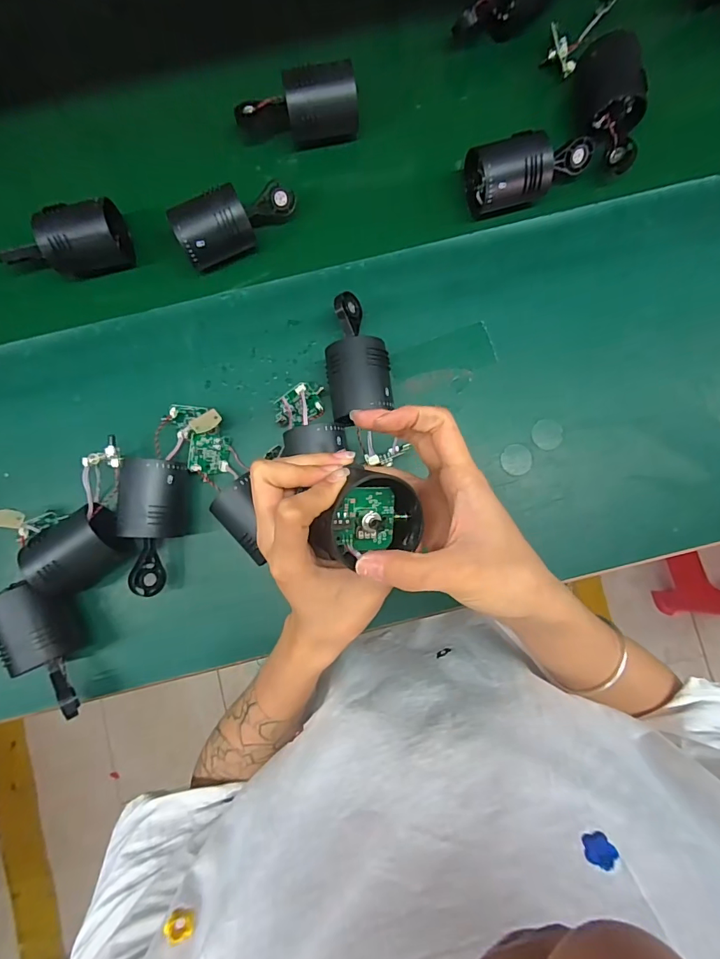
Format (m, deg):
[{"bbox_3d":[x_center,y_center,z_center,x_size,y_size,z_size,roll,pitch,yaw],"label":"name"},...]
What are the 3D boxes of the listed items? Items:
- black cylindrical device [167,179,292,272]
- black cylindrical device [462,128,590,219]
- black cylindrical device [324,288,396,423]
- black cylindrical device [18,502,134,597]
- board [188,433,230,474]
[{"bbox_3d":[-0.116,-0.243,0.420,0.117,0.045,0.049,-33,86,-16],"label":"black cylindrical device"},{"bbox_3d":[0.164,-0.294,0.422,0.116,0.042,0.053,-15,85,-1],"label":"black cylindrical device"},{"bbox_3d":[-0.004,-0.107,0.404,0.055,0.055,0.116,-11,85,0],"label":"black cylindrical device"},{"bbox_3d":[-0.235,0.060,0.378,0.073,0.047,0.056,-33,86,-2],"label":"black cylindrical device"},{"bbox_3d":[-0.135,-0.023,0.405,0.036,0.005,0.034,3,101,-36],"label":"board"}]

